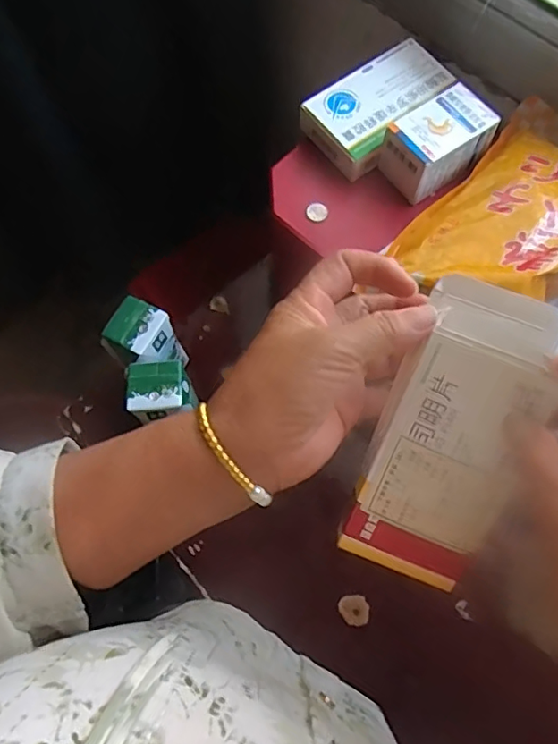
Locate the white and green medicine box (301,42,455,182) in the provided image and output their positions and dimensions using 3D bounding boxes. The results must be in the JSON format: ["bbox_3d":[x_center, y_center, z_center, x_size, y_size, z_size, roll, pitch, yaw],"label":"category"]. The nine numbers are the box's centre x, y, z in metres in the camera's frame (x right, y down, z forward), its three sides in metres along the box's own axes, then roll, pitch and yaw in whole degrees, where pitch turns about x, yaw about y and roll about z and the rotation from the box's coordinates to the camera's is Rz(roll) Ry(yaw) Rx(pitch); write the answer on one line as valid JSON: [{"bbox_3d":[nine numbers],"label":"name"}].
[{"bbox_3d":[0.092,-0.238,0.488,0.126,0.035,0.075,-36,71,-14],"label":"white and green medicine box"}]

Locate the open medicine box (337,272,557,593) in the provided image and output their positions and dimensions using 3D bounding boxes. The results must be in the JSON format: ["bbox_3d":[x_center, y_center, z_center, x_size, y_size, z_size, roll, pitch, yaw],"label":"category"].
[{"bbox_3d":[0.086,0.035,0.275,0.068,0.021,0.155,22,102,10],"label":"open medicine box"}]

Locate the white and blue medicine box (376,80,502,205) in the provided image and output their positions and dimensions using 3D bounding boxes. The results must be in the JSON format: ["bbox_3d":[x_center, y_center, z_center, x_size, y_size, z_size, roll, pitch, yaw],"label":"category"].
[{"bbox_3d":[0.133,-0.193,0.463,0.092,0.047,0.060,-32,70,-12],"label":"white and blue medicine box"}]

